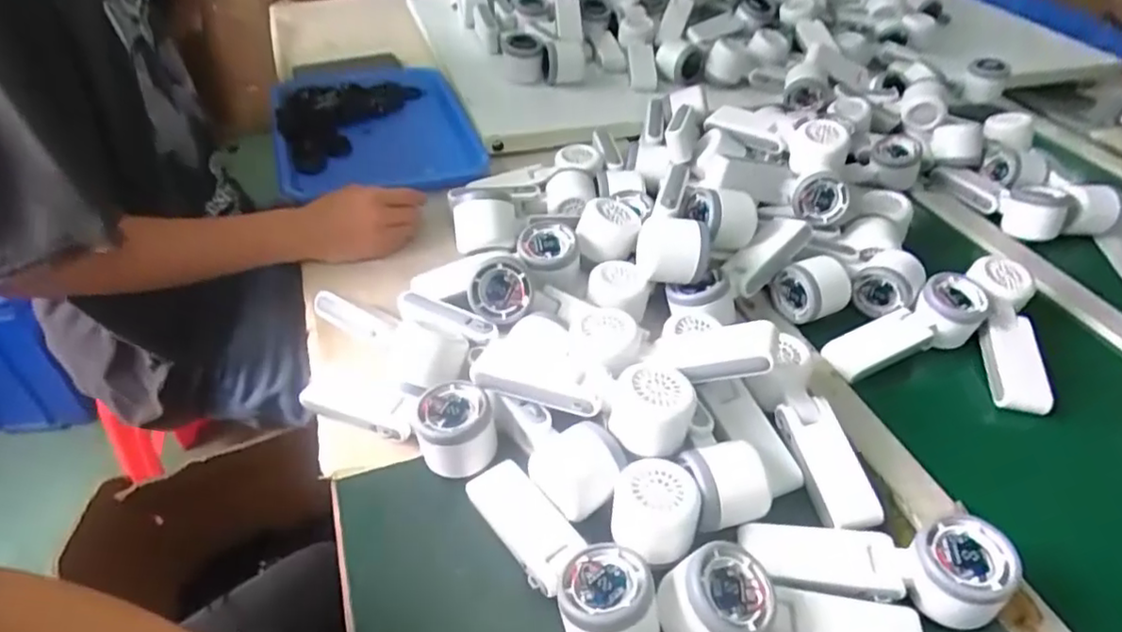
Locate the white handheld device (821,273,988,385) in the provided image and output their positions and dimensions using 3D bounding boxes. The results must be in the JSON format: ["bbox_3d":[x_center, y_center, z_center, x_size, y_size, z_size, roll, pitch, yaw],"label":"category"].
[{"bbox_3d":[0.328,0.015,0.609,0.177,0.043,0.059,-24,48,-8],"label":"white handheld device"}]

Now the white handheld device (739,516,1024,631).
[{"bbox_3d":[0.208,0.168,0.428,0.166,0.053,0.055,1,41,15],"label":"white handheld device"}]

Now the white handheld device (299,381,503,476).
[{"bbox_3d":[-0.126,0.082,0.505,0.181,0.053,0.068,8,41,24],"label":"white handheld device"}]

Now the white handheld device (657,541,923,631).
[{"bbox_3d":[0.146,0.183,0.392,0.162,0.050,0.053,5,43,0],"label":"white handheld device"}]

